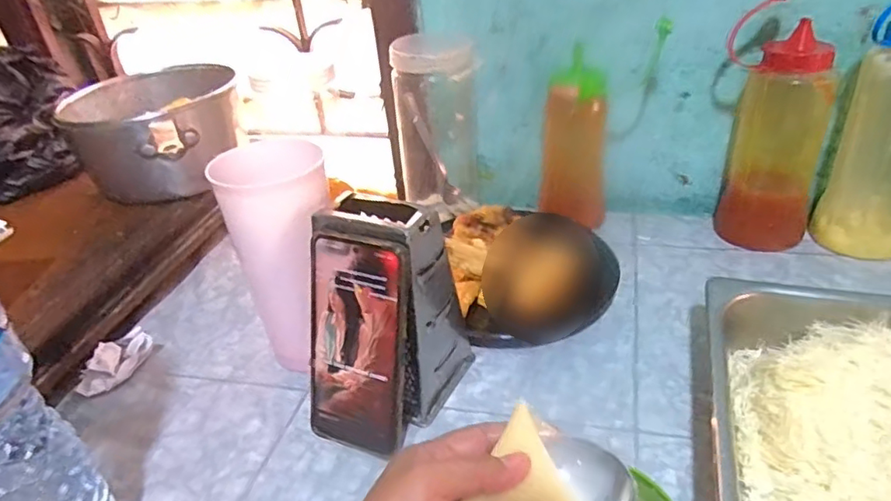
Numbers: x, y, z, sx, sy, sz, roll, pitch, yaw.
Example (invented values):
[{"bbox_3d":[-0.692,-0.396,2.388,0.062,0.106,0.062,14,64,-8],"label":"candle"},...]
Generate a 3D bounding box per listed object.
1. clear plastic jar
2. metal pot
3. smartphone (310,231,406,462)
[{"bbox_3d":[-0.008,-0.144,0.676,0.084,0.192,0.088,-4,34,3],"label":"clear plastic jar"},{"bbox_3d":[-0.322,-0.128,0.650,0.181,0.091,0.189,-4,34,3],"label":"metal pot"},{"bbox_3d":[-0.064,0.070,0.428,0.080,0.164,0.016,12,17,25],"label":"smartphone"}]

